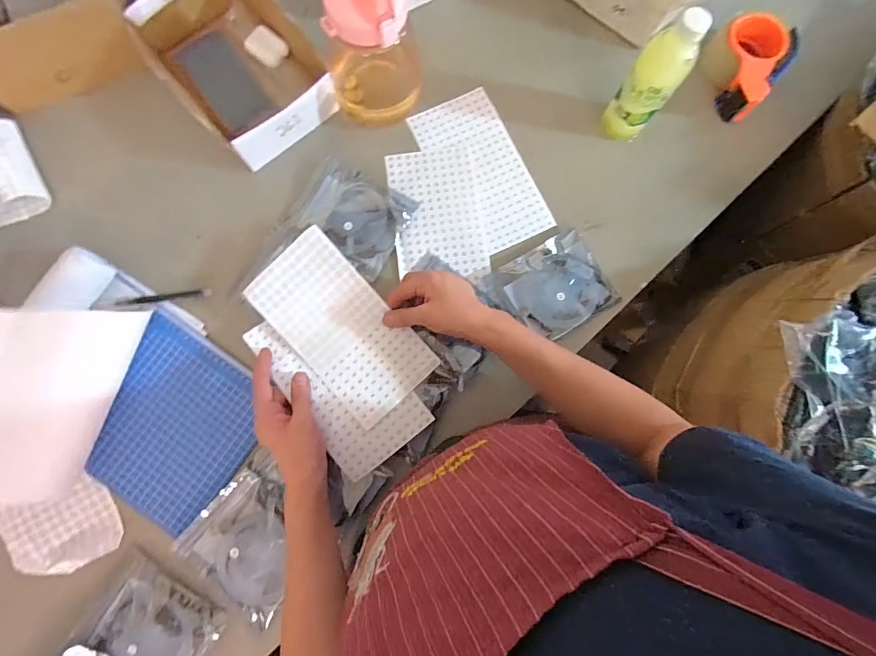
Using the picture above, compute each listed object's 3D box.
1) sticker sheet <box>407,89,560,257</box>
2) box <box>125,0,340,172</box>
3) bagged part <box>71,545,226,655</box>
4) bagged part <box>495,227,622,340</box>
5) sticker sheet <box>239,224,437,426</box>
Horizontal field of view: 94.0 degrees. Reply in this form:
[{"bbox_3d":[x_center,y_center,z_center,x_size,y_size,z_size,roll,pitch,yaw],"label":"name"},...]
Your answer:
[{"bbox_3d":[0.065,-0.224,0.579,0.119,0.005,0.233,-27,83,-5],"label":"sticker sheet"},{"bbox_3d":[-0.271,-0.358,0.554,0.180,0.061,0.249,-42,85,-7],"label":"box"},{"bbox_3d":[-0.334,0.347,0.475,0.144,0.010,0.119,34,83,3],"label":"bagged part"},{"bbox_3d":[0.158,-0.055,0.547,0.125,0.018,0.119,-29,84,-5],"label":"bagged part"},{"bbox_3d":[-0.118,0.000,0.504,0.122,0.023,0.228,-43,93,0],"label":"sticker sheet"}]

